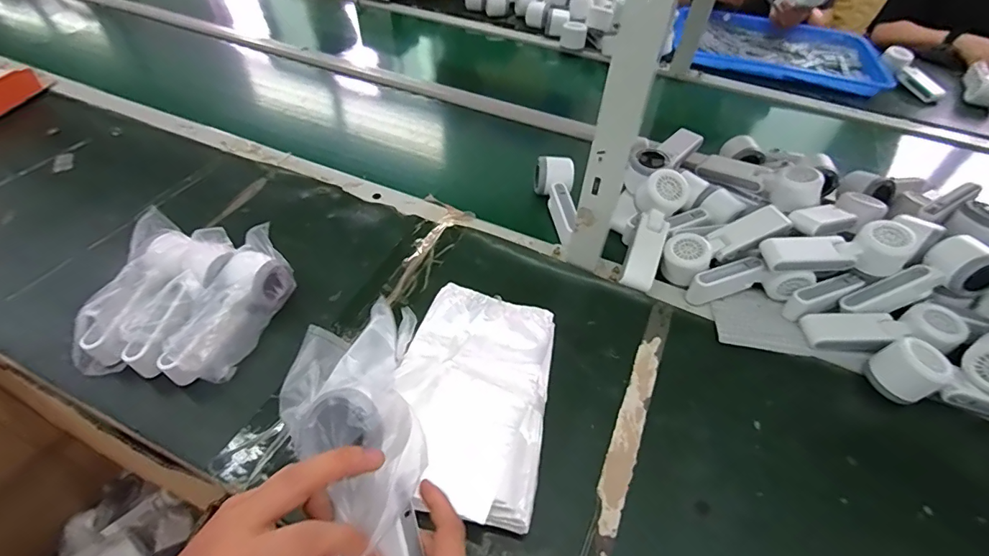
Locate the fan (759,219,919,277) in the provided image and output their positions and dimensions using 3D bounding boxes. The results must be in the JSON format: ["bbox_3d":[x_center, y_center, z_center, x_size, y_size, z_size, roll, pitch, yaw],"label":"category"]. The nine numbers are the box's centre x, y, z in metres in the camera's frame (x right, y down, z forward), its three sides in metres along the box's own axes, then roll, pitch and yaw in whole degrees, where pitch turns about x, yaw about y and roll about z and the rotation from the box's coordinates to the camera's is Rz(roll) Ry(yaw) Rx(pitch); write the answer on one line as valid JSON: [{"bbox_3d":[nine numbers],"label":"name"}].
[{"bbox_3d":[0.418,-0.036,0.573,0.164,0.063,0.056,4,49,0],"label":"fan"}]

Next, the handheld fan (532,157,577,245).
[{"bbox_3d":[0.098,-0.115,0.687,0.057,0.056,0.147,-6,64,-7],"label":"handheld fan"}]

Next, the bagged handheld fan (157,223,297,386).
[{"bbox_3d":[-0.287,0.035,0.530,0.066,0.066,0.189,16,50,10],"label":"bagged handheld fan"}]

